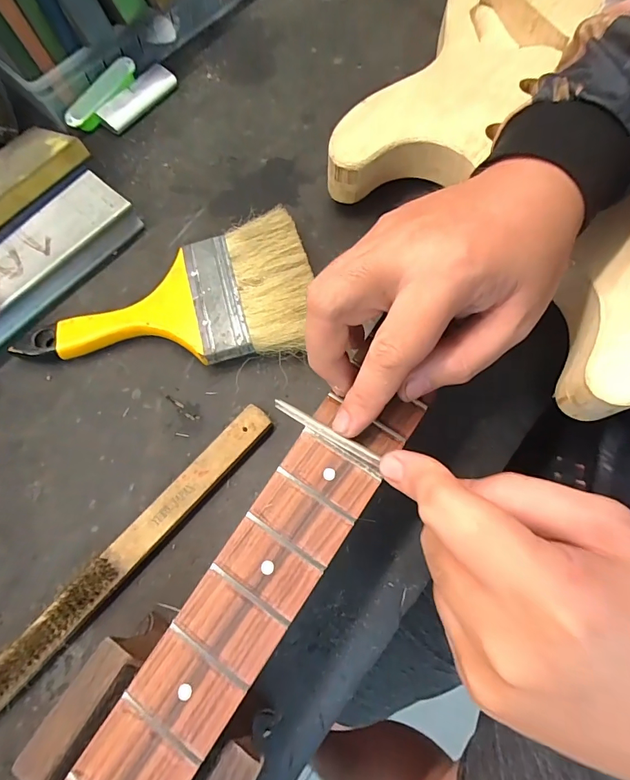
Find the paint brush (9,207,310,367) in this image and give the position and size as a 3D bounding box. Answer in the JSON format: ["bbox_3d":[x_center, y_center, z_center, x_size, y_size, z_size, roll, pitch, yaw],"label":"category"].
[{"bbox_3d":[-0.107,-0.067,0.299,0.202,0.030,0.105,-8,73,-3],"label":"paint brush"}]

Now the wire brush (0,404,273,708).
[{"bbox_3d":[-0.115,0.098,0.253,0.024,0.020,0.230,41,77,11],"label":"wire brush"}]

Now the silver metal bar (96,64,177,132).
[{"bbox_3d":[-0.166,-0.273,0.374,0.024,0.013,0.078,41,76,12],"label":"silver metal bar"}]

